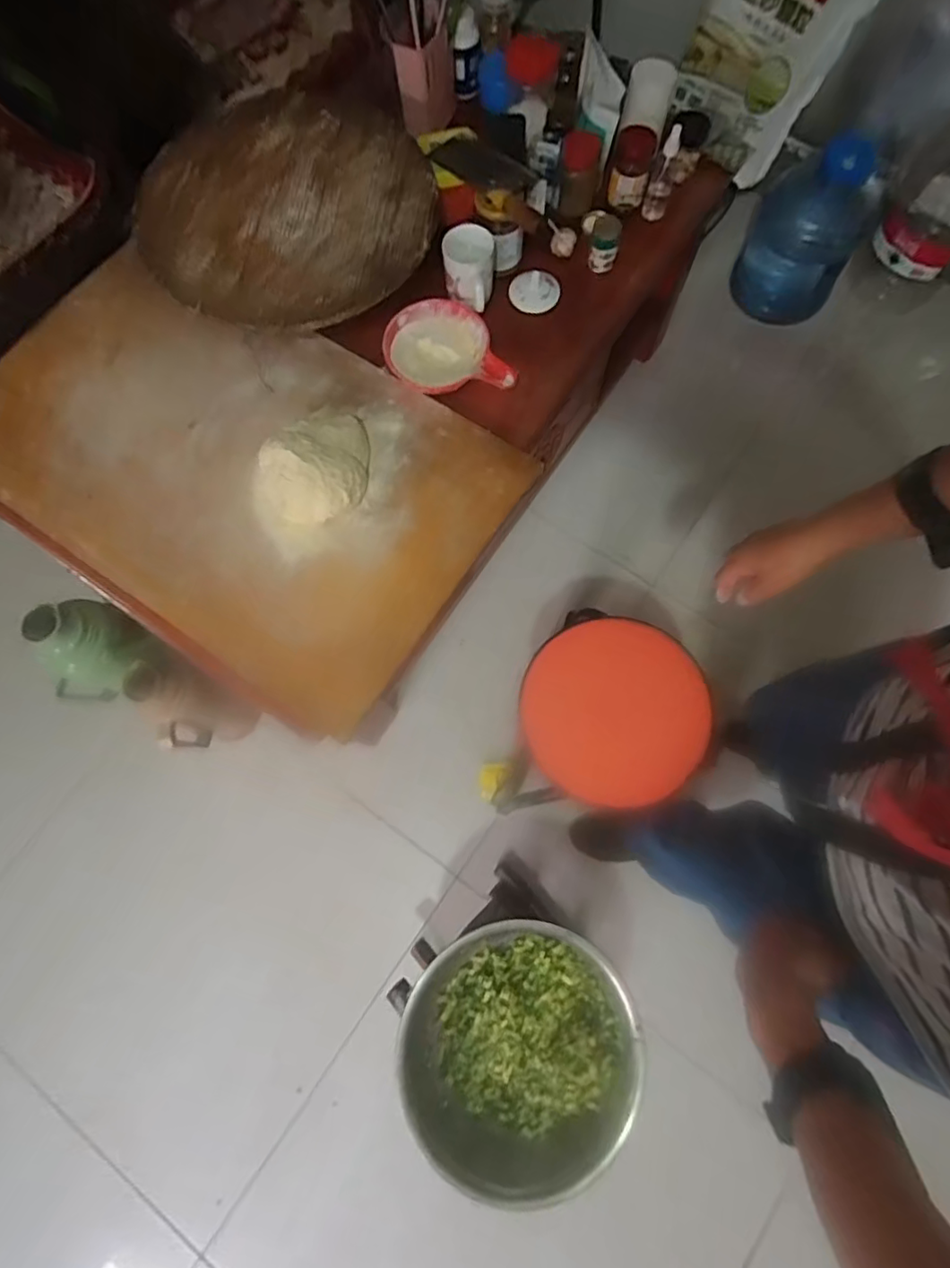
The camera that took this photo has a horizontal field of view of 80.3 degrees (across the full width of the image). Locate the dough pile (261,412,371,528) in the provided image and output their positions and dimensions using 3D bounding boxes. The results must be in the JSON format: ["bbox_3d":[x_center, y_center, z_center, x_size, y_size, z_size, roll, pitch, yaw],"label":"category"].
[{"bbox_3d":[-0.229,-0.246,0.822,0.156,0.081,0.147,0,76,1],"label":"dough pile"}]

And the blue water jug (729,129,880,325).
[{"bbox_3d":[0.824,-0.994,1.369,0.241,0.381,0.281,32,79,9],"label":"blue water jug"}]

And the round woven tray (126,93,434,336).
[{"bbox_3d":[-0.279,-0.669,0.866,0.419,0.074,0.448,0,76,1],"label":"round woven tray"}]

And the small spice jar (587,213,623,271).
[{"bbox_3d":[0.218,-0.656,0.947,0.046,0.083,0.051,13,77,4],"label":"small spice jar"}]

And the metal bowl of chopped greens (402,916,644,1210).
[{"bbox_3d":[0.068,0.578,0.790,0.323,0.102,0.310,23,77,7],"label":"metal bowl of chopped greens"}]

